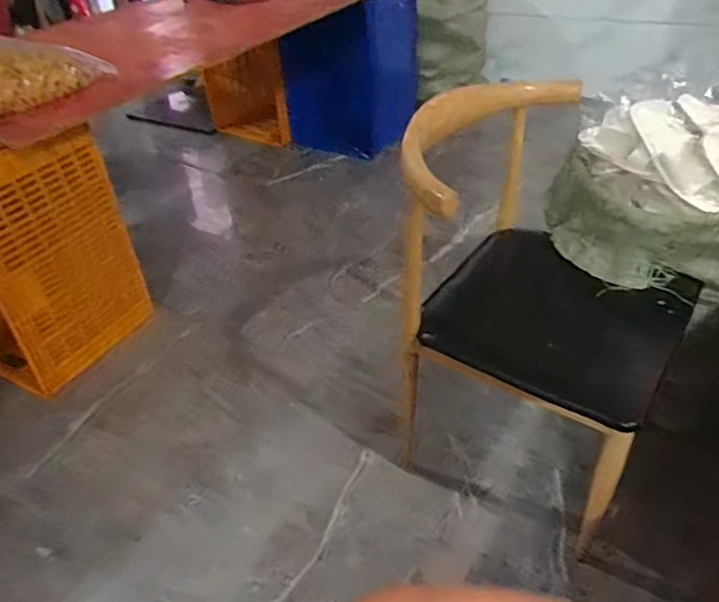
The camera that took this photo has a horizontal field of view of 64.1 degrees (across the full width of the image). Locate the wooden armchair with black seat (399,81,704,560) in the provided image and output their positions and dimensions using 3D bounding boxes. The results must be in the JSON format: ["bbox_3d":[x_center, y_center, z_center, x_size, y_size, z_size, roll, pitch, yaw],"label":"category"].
[{"bbox_3d":[0.351,-0.007,1.081,0.455,0.697,0.503,22,46,28],"label":"wooden armchair with black seat"}]

